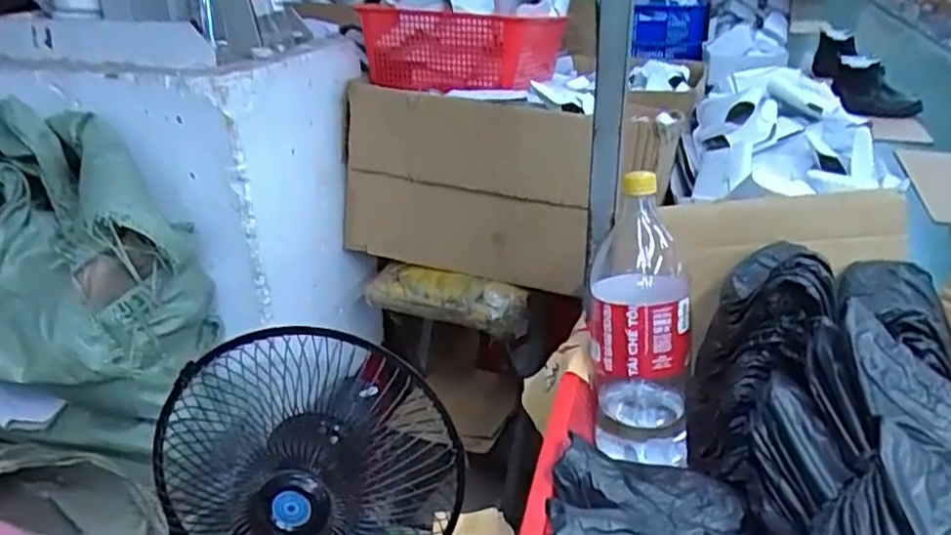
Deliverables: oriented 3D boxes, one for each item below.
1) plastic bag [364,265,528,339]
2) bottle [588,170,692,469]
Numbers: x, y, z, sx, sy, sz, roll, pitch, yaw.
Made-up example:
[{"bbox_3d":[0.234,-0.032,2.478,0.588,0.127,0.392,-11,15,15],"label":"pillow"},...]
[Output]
[{"bbox_3d":[-0.062,0.053,1.299,0.311,0.072,0.089,11,29,24],"label":"plastic bag"},{"bbox_3d":[0.162,0.055,0.680,0.096,0.267,0.101,4,27,11],"label":"bottle"}]

